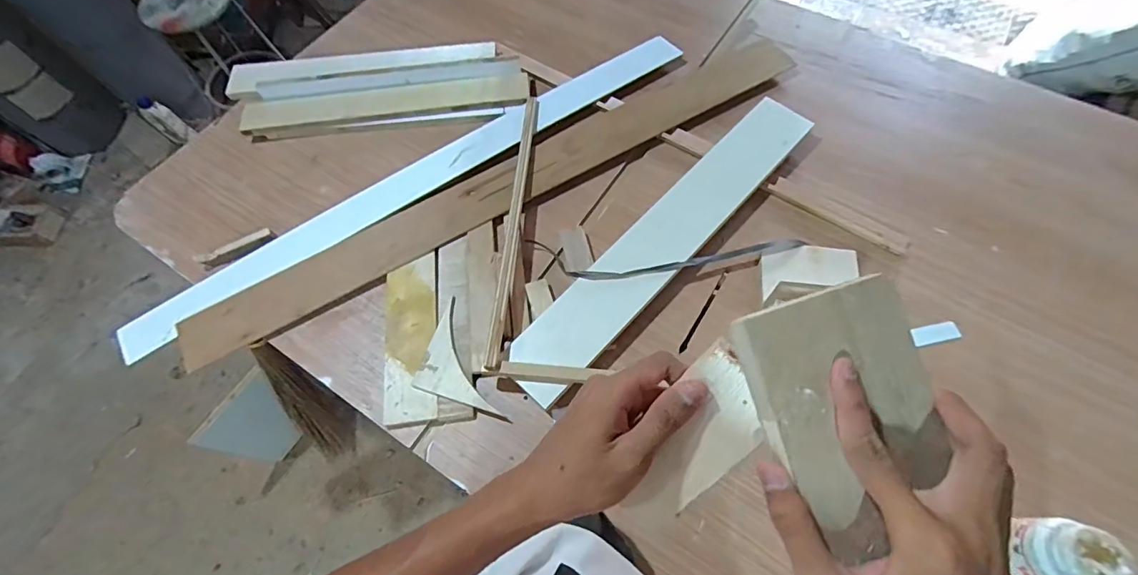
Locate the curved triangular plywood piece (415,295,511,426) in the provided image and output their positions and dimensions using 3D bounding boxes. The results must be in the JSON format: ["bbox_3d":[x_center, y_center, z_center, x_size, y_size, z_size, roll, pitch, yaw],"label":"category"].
[{"bbox_3d":[-0.186,0.127,0.733,0.100,0.009,0.200,-26,66,-11],"label":"curved triangular plywood piece"}]

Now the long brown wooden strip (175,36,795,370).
[{"bbox_3d":[-0.093,-0.203,0.889,1.206,0.017,0.133,-28,67,-11],"label":"long brown wooden strip"}]

